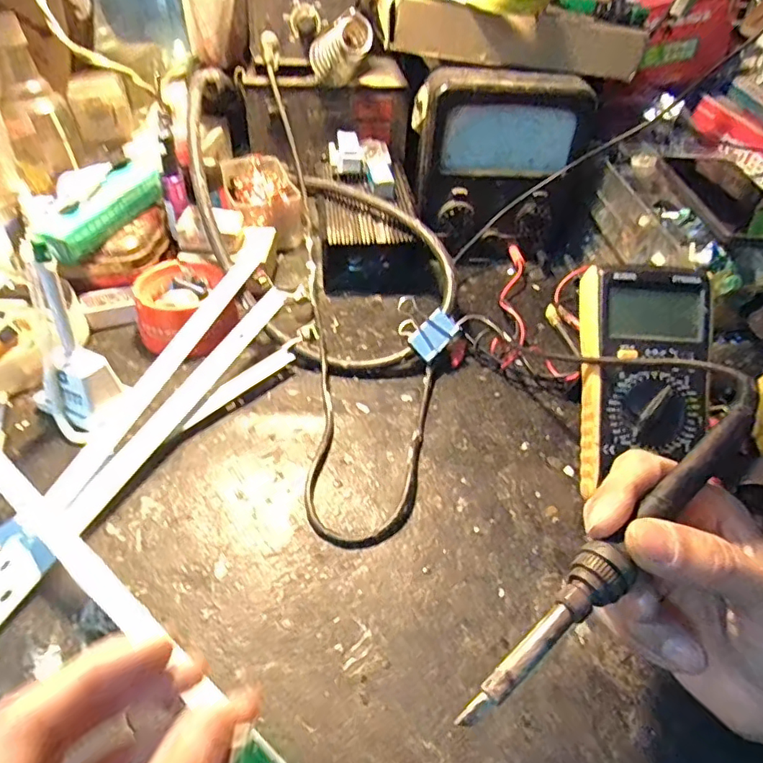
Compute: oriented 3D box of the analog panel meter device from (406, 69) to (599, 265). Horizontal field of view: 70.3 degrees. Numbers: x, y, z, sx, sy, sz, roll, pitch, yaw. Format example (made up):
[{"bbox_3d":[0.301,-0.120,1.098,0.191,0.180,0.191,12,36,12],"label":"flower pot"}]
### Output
[{"bbox_3d":[0.120,-0.218,0.565,0.170,0.172,0.071,1,45,-5],"label":"analog panel meter device"}]

